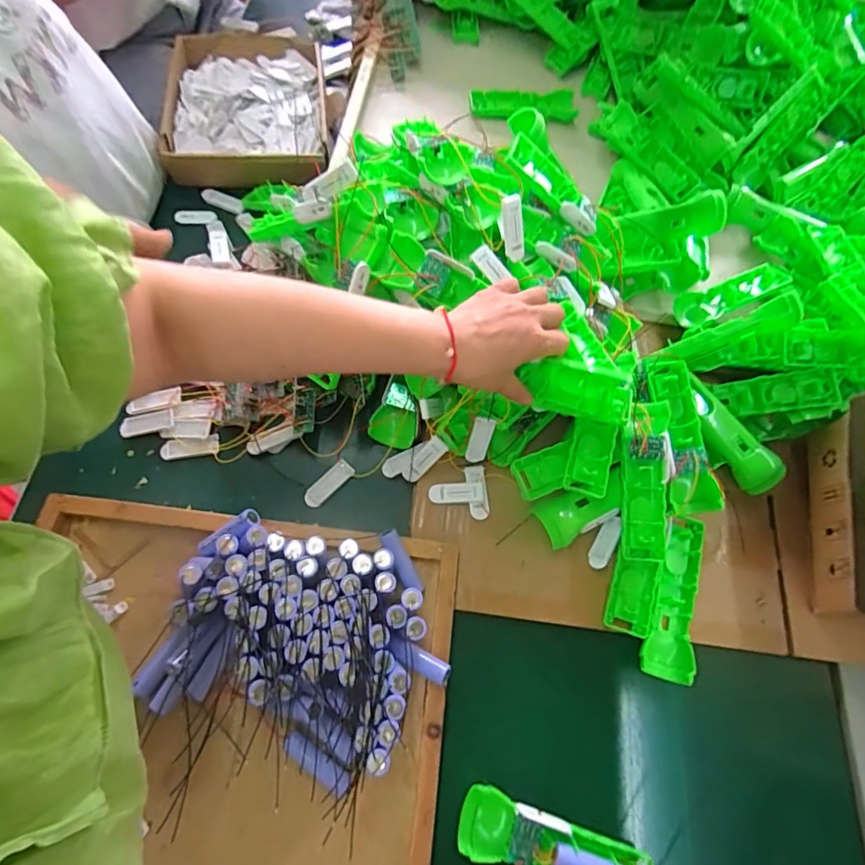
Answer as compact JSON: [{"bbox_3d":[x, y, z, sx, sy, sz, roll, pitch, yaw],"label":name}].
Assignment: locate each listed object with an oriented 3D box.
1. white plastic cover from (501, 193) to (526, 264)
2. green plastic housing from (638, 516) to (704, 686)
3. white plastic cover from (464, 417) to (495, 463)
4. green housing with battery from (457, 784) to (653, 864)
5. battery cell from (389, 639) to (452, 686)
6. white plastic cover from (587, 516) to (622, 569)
[{"bbox_3d":[0.076,-0.192,0.466,0.018,0.058,0.004,-9,34,6],"label":"white plastic cover"},{"bbox_3d":[0.249,0.165,0.506,0.049,0.020,0.162,20,65,4],"label":"green plastic housing"},{"bbox_3d":[0.048,0.009,0.503,0.021,0.058,0.010,18,35,6],"label":"white plastic cover"},{"bbox_3d":[0.103,0.350,0.416,0.159,0.022,0.050,17,71,2],"label":"green housing with battery"},{"bbox_3d":[-0.011,0.204,0.443,0.058,0.017,0.018,27,66,7],"label":"battery cell"},{"bbox_3d":[0.179,0.114,0.512,0.020,0.009,0.056,28,72,10],"label":"white plastic cover"}]

